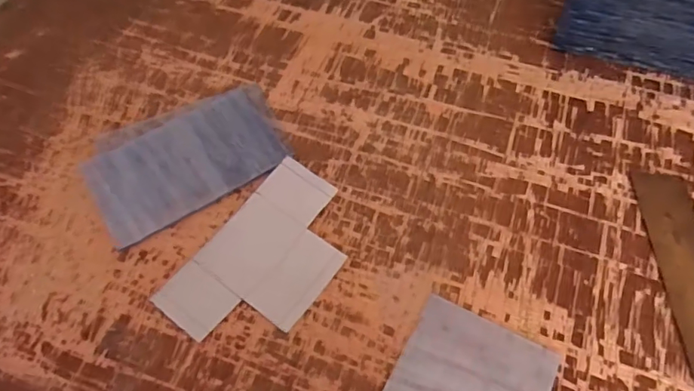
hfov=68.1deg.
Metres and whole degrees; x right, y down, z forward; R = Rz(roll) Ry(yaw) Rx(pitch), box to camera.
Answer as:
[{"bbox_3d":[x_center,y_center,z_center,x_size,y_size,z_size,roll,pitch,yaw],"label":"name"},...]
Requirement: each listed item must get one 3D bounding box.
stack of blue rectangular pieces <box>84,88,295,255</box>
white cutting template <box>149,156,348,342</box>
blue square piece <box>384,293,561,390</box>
[{"bbox_3d":[-0.153,-0.043,0.489,0.182,0.012,0.130,-30,61,-18],"label":"stack of blue rectangular pieces"},{"bbox_3d":[-0.064,0.051,0.425,0.103,0.007,0.165,32,67,19],"label":"white cutting template"},{"bbox_3d":[0.086,0.147,0.372,0.105,0.010,0.121,24,62,17],"label":"blue square piece"}]

